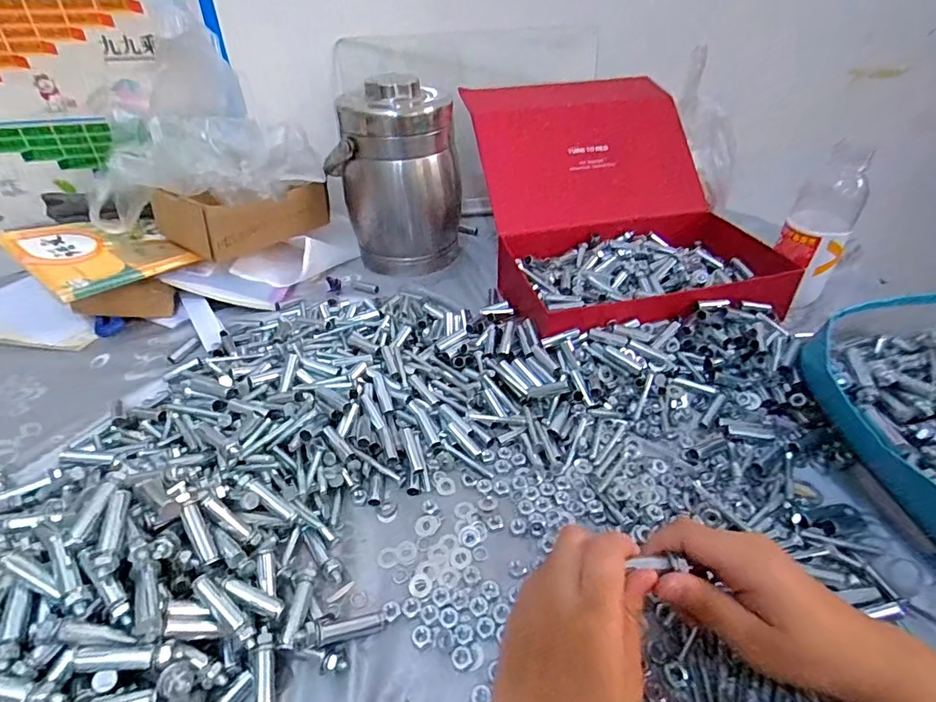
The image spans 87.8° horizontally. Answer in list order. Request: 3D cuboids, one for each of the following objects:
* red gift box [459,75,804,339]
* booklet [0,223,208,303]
[{"bbox_3d":[0.192,-0.193,0.613,0.312,0.172,0.360,-6,39,-6],"label":"red gift box"},{"bbox_3d":[-0.455,-0.125,0.600,0.190,0.018,0.147,28,38,24],"label":"booklet"}]

